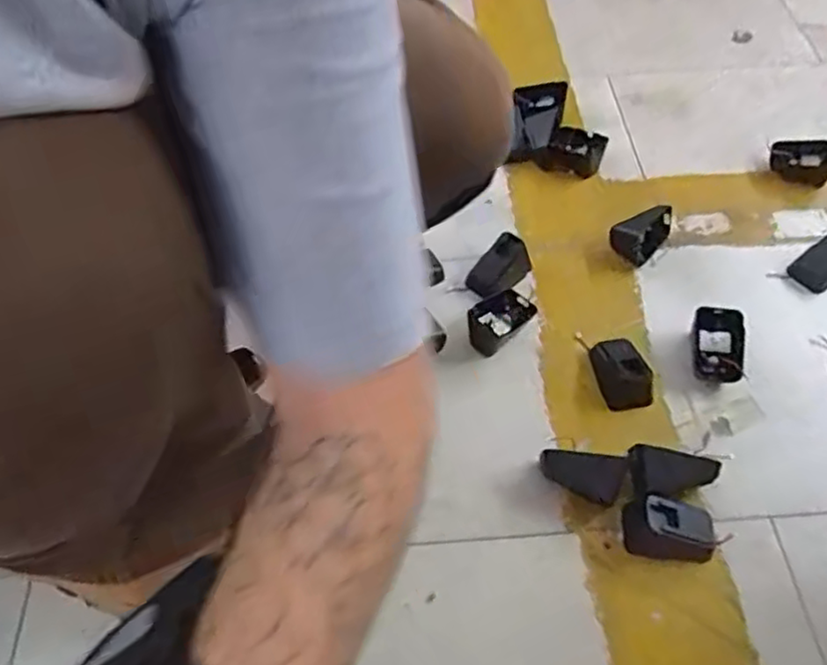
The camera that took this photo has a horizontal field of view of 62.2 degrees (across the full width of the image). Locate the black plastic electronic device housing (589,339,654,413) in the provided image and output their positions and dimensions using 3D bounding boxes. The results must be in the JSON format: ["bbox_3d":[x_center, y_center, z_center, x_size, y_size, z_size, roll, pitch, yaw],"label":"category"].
[{"bbox_3d":[0.191,0.032,0.627,0.044,0.035,0.068,-12,55,-5],"label":"black plastic electronic device housing"}]

